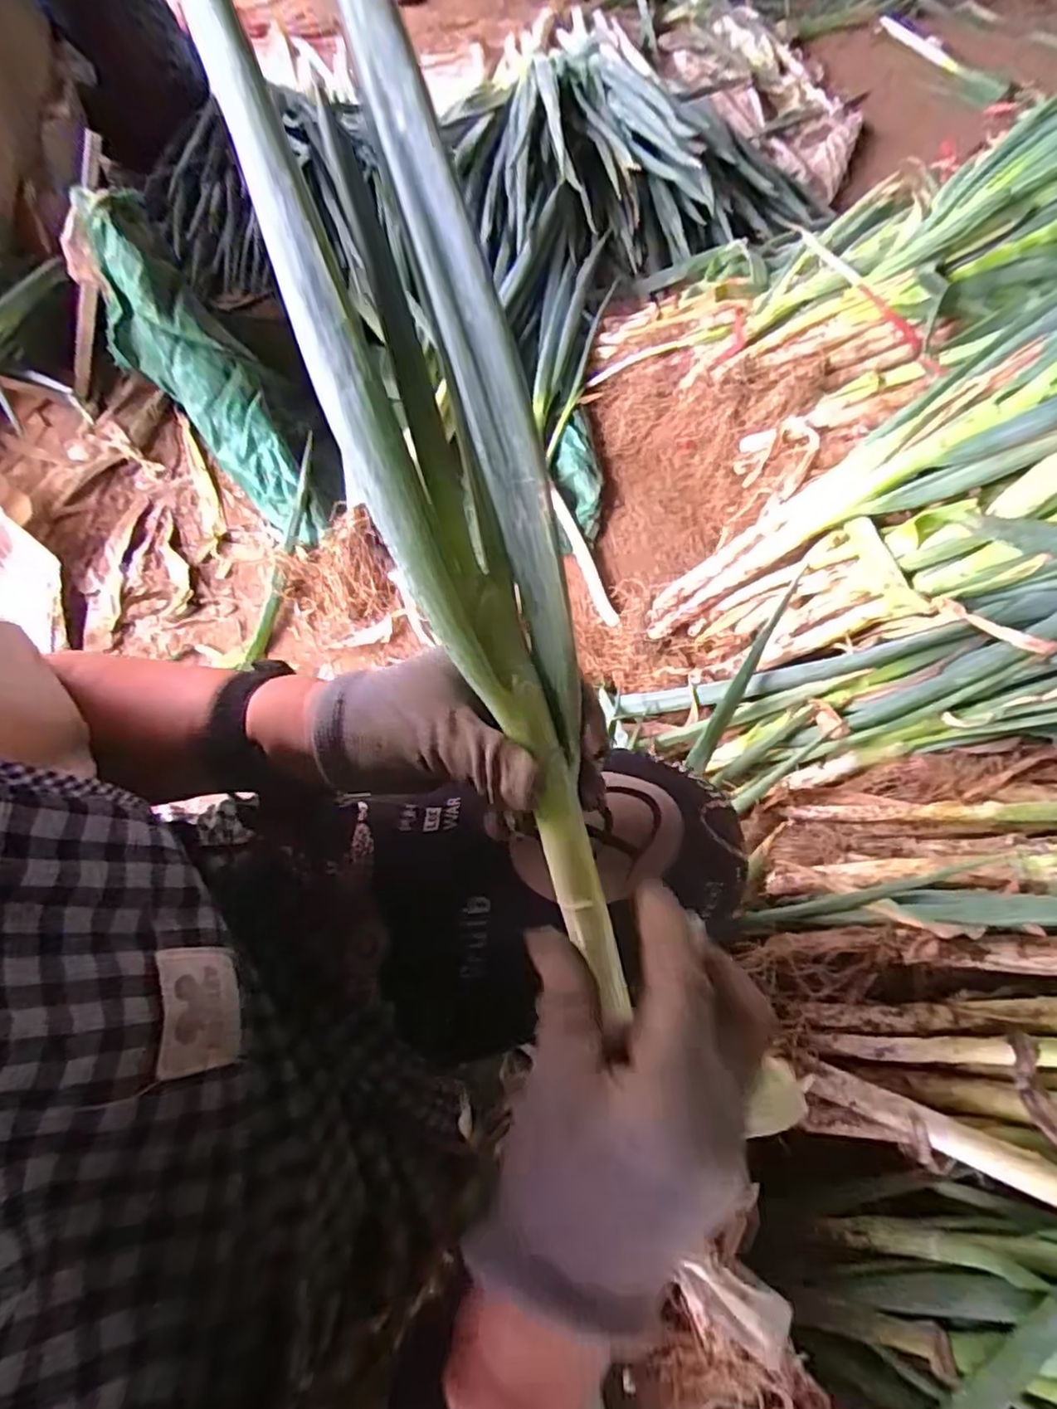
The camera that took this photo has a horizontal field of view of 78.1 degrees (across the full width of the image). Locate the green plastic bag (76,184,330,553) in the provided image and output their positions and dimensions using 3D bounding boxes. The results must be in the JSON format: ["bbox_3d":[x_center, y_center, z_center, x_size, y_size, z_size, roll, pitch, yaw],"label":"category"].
[{"bbox_3d":[-0.489,-0.477,1.001,0.136,0.154,0.518,-37,108,-18],"label":"green plastic bag"}]

